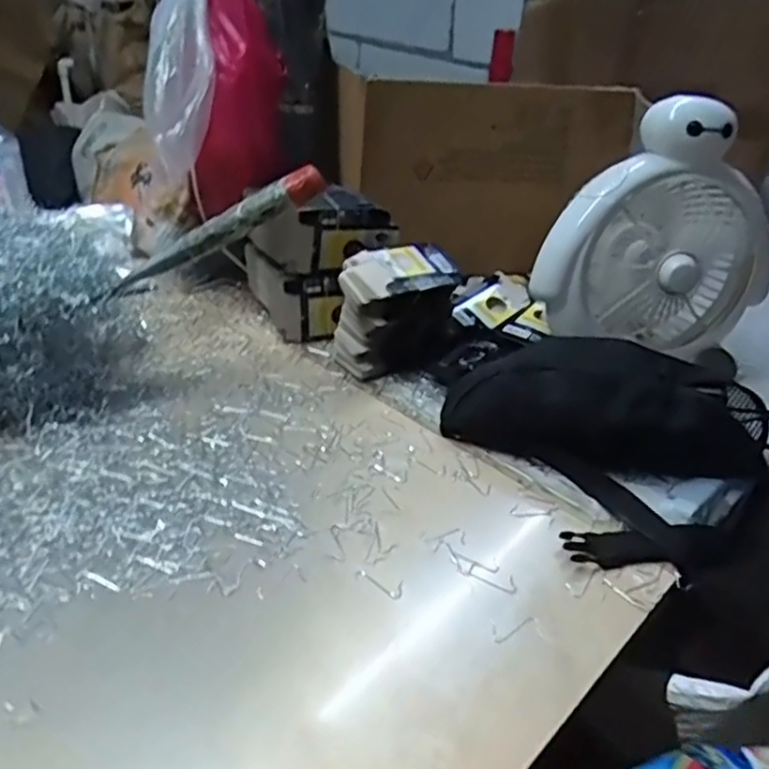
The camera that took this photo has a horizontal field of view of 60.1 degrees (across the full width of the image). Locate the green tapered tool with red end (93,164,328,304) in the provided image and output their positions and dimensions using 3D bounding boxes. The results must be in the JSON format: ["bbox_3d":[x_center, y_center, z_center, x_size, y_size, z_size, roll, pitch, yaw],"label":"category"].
[{"bbox_3d":[-0.147,-0.127,0.574,0.210,0.025,0.021,-26,33,8],"label":"green tapered tool with red end"}]

